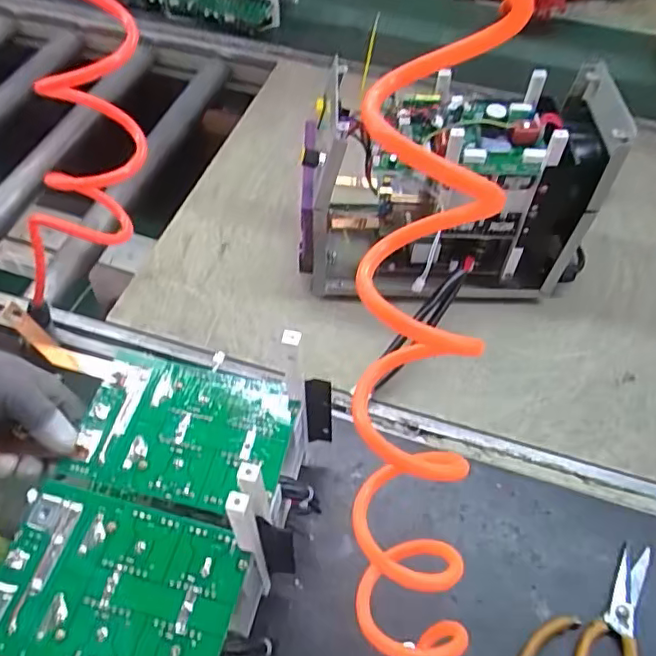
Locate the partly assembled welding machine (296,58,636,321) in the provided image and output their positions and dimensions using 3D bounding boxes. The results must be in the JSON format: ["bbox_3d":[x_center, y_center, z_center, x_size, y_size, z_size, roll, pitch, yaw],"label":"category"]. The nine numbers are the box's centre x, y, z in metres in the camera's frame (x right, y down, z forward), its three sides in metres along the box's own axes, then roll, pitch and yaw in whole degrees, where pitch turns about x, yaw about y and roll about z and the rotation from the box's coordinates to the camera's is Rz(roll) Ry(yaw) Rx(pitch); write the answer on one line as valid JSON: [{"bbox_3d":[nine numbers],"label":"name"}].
[{"bbox_3d":[0.137,-0.156,0.683,0.333,0.232,0.162,2,53,0],"label":"partly assembled welding machine"}]

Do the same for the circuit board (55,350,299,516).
[{"bbox_3d":[-0.112,0.080,0.465,0.159,0.011,0.116,10,53,6],"label":"circuit board"}]

